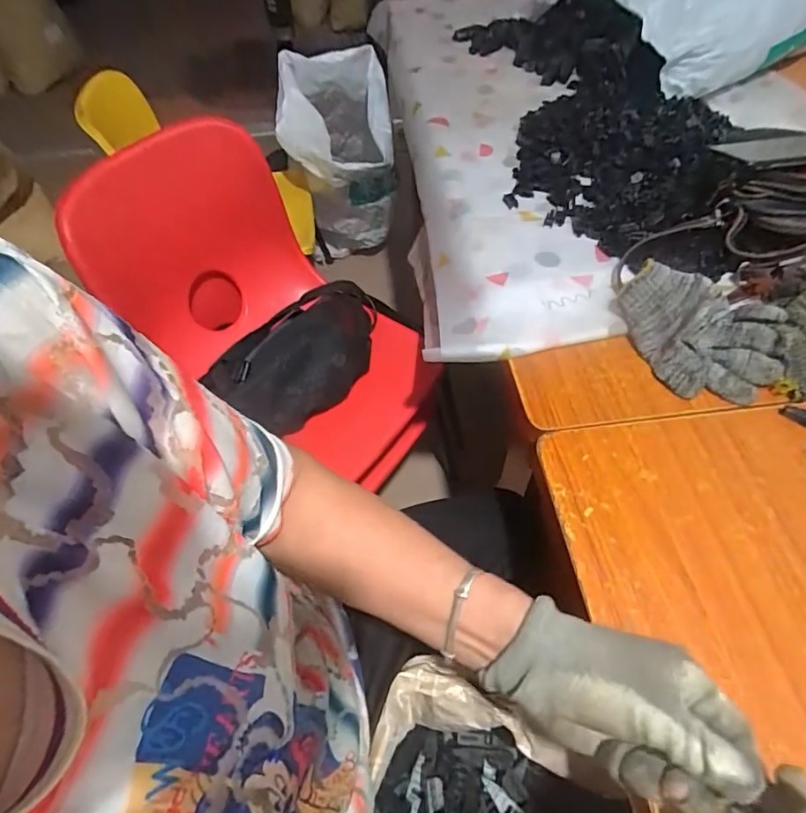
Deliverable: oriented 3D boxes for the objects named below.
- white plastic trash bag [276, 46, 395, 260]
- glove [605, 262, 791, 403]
[{"bbox_3d":[-0.154,-0.587,1.265,0.240,0.473,0.379,-10,55,-3],"label":"white plastic trash bag"},{"bbox_3d":[0.298,-0.077,0.516,0.112,0.049,0.157,-21,56,-11],"label":"glove"}]

